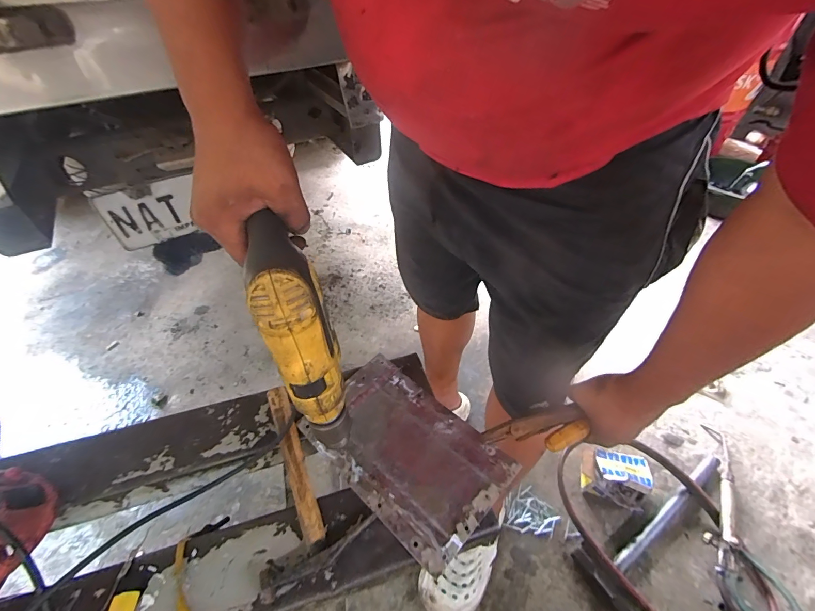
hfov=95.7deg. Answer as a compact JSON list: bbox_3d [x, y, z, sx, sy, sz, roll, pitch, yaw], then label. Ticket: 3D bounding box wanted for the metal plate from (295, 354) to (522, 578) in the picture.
[{"bbox_3d":[-0.006,0.183,0.483,0.245,0.006,0.155,34,56,29],"label":"metal plate"}]

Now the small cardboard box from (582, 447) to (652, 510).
[{"bbox_3d":[0.502,0.424,0.903,0.158,0.093,0.123,9,46,8],"label":"small cardboard box"}]

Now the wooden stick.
[{"bbox_3d":[-0.145,0.186,0.462,0.026,0.022,0.204,-19,49,-18],"label":"wooden stick"}]

